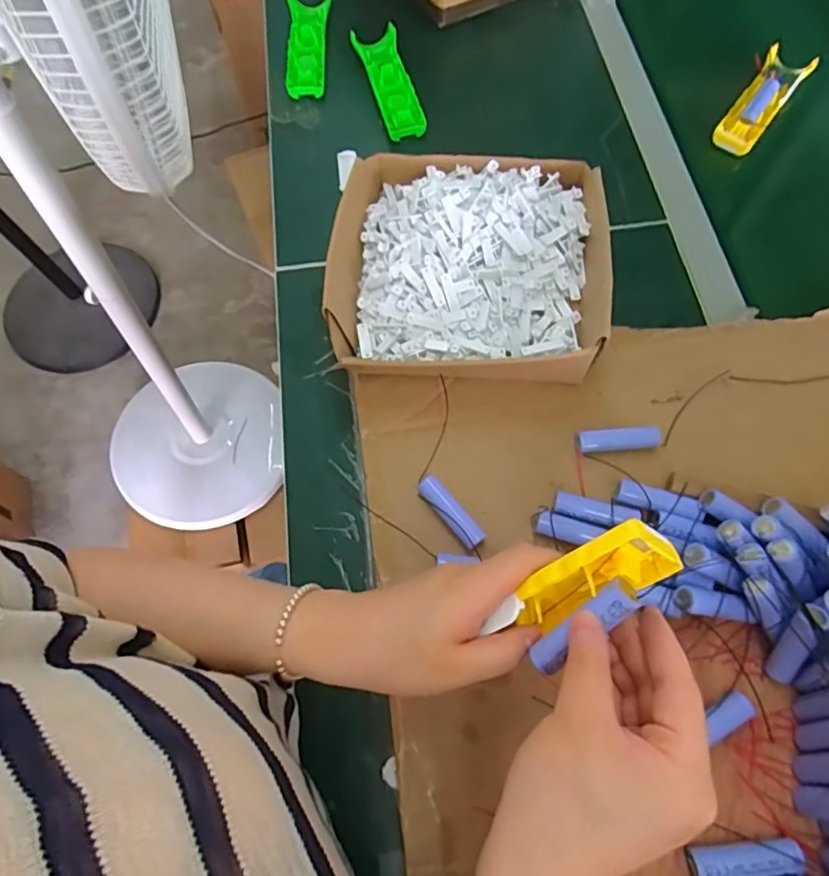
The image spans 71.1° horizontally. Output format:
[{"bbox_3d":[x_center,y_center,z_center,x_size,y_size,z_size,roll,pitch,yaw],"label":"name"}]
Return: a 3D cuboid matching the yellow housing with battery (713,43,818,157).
[{"bbox_3d":[0.386,-0.373,0.645,0.048,0.028,0.148,34,71,14],"label":"yellow housing with battery"}]

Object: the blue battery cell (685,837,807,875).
[{"bbox_3d":[0.204,0.260,0.357,0.066,0.018,0.019,-7,67,-2],"label":"blue battery cell"}]

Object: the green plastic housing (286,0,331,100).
[{"bbox_3d":[-0.127,-0.475,0.692,0.046,0.031,0.163,-2,67,0],"label":"green plastic housing"}]

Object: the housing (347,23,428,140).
[{"bbox_3d":[-0.028,-0.412,0.665,0.045,0.020,0.172,-16,67,-6],"label":"housing"}]

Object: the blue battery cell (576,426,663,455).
[{"bbox_3d":[0.169,0.002,0.476,0.068,0.015,0.017,-2,67,0],"label":"blue battery cell"}]

